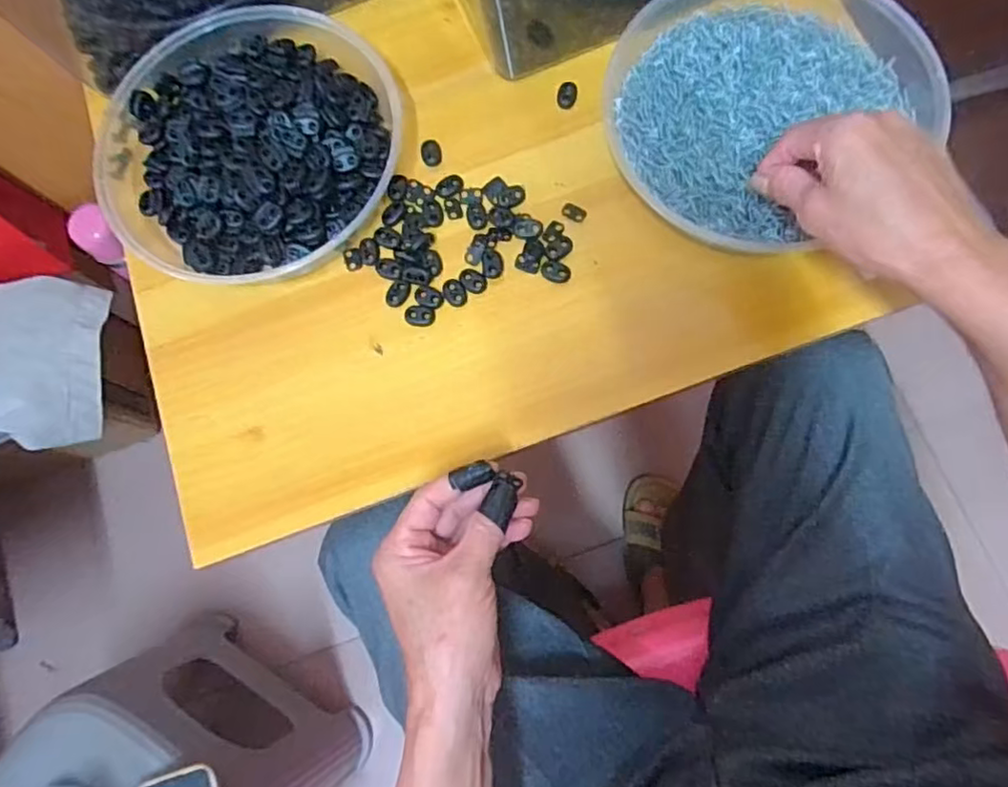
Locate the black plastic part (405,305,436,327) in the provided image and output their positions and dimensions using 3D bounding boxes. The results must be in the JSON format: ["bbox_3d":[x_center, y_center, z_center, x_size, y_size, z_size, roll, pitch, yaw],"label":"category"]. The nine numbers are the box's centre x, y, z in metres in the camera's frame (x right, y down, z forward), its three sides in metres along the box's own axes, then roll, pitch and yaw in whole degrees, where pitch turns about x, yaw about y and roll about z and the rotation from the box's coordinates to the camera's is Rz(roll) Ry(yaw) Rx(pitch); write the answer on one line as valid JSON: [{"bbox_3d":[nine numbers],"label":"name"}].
[{"bbox_3d":[-0.061,-0.057,0.458,0.022,0.004,0.015,5,77,6],"label":"black plastic part"}]

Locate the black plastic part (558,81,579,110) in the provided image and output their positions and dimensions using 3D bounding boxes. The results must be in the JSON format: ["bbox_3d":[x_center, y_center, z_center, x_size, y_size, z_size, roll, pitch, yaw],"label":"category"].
[{"bbox_3d":[0.050,-0.234,0.491,0.015,0.004,0.021,14,79,8],"label":"black plastic part"}]

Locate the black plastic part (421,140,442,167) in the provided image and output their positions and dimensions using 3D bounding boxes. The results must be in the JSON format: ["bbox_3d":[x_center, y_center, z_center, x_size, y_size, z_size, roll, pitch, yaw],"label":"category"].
[{"bbox_3d":[-0.057,-0.188,0.490,0.016,0.004,0.022,-11,76,3],"label":"black plastic part"}]

